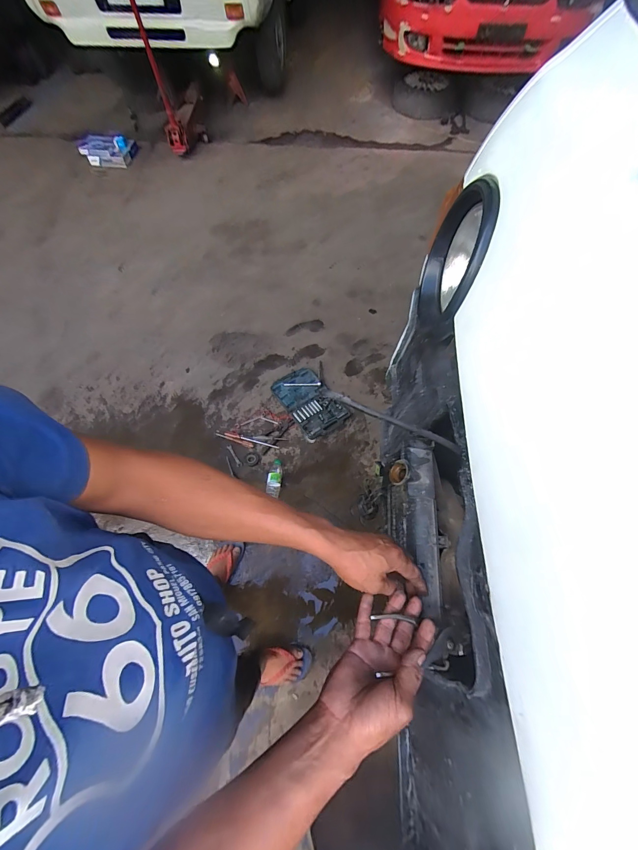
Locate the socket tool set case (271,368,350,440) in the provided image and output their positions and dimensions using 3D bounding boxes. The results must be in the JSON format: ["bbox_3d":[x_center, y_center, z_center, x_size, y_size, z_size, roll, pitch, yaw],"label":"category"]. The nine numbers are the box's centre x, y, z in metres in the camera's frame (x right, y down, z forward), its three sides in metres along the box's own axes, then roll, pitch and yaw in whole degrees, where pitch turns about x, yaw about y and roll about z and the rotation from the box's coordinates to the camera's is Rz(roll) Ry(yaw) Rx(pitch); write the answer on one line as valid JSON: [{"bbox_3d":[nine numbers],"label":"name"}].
[{"bbox_3d":[-0.046,-0.124,1.675,0.251,0.047,0.385,-33,69,-18],"label":"socket tool set case"}]

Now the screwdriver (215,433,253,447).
[{"bbox_3d":[-0.407,0.070,1.604,0.197,0.020,0.023,21,64,8],"label":"screwdriver"}]

